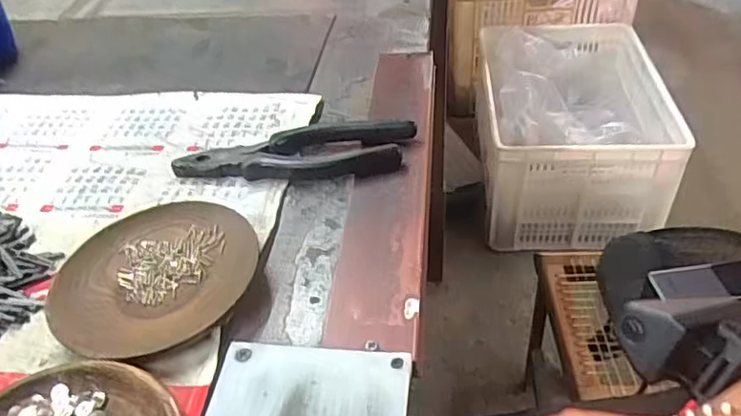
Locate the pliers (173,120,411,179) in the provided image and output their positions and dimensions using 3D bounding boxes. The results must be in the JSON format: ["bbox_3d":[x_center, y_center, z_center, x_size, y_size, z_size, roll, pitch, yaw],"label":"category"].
[{"bbox_3d":[-0.054,-0.040,0.437,0.166,0.017,0.044,-4,41,5],"label":"pliers"}]

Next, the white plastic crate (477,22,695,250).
[{"bbox_3d":[0.418,-0.189,1.325,0.356,0.271,0.522,2,41,8],"label":"white plastic crate"}]

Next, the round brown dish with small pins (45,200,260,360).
[{"bbox_3d":[-0.124,0.038,0.358,0.113,0.014,0.107,-5,41,4],"label":"round brown dish with small pins"}]

